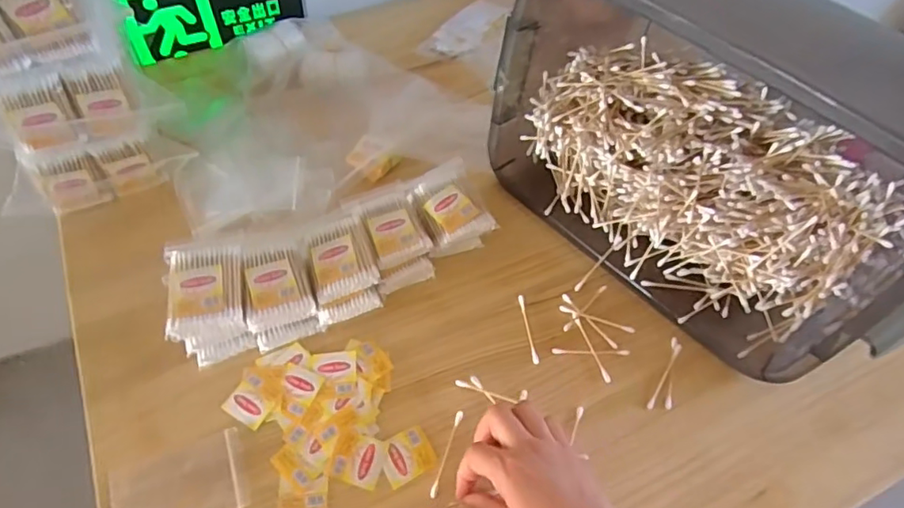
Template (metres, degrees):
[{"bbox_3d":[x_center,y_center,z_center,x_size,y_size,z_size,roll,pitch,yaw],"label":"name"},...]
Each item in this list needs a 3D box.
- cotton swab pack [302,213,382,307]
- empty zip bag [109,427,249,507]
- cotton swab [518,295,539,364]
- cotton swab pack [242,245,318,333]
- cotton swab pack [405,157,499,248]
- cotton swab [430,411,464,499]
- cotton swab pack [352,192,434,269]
[{"bbox_3d":[-0.103,0.002,0.528,0.058,0.016,0.076,-17,58,-13],"label":"cotton swab pack"},{"bbox_3d":[-0.217,0.186,0.460,0.098,0.004,0.066,-16,57,-16],"label":"empty zip bag"},{"bbox_3d":[0.072,0.070,0.543,0.007,0.004,0.069,-7,59,-7],"label":"cotton swab"},{"bbox_3d":[-0.156,0.028,0.510,0.056,0.017,0.073,-17,58,-13],"label":"cotton swab pack"},{"bbox_3d":[-0.003,-0.052,0.570,0.064,0.014,0.085,-21,59,-16],"label":"cotton swab pack"},{"bbox_3d":[-0.004,0.166,0.480,0.007,0.004,0.074,17,59,8],"label":"cotton swab"},{"bbox_3d":[-0.058,-0.027,0.553,0.056,0.011,0.076,-20,59,-15],"label":"cotton swab pack"}]

